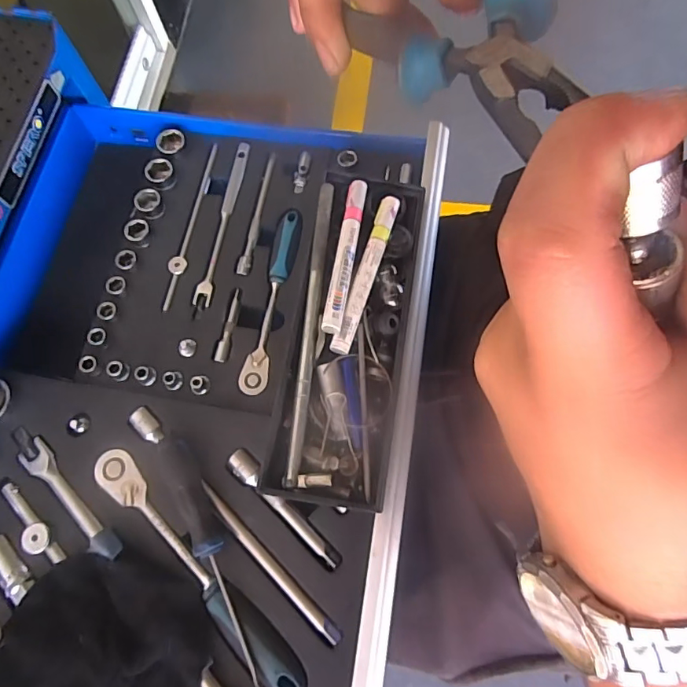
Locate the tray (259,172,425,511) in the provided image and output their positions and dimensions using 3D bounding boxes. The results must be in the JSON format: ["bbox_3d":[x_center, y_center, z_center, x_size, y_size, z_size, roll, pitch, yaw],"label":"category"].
[{"bbox_3d":[0.006,-0.016,0.408,0.099,0.045,0.283,9,72,6],"label":"tray"}]

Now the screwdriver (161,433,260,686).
[{"bbox_3d":[-0.103,0.161,0.381,0.022,0.023,0.190,-24,71,-5],"label":"screwdriver"}]

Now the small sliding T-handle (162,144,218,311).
[{"bbox_3d":[-0.157,-0.124,0.503,0.017,0.013,0.195,6,71,5],"label":"small sliding T-handle"}]

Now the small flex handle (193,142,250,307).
[{"bbox_3d":[-0.122,-0.124,0.499,0.016,0.013,0.184,9,72,6],"label":"small flex handle"}]

